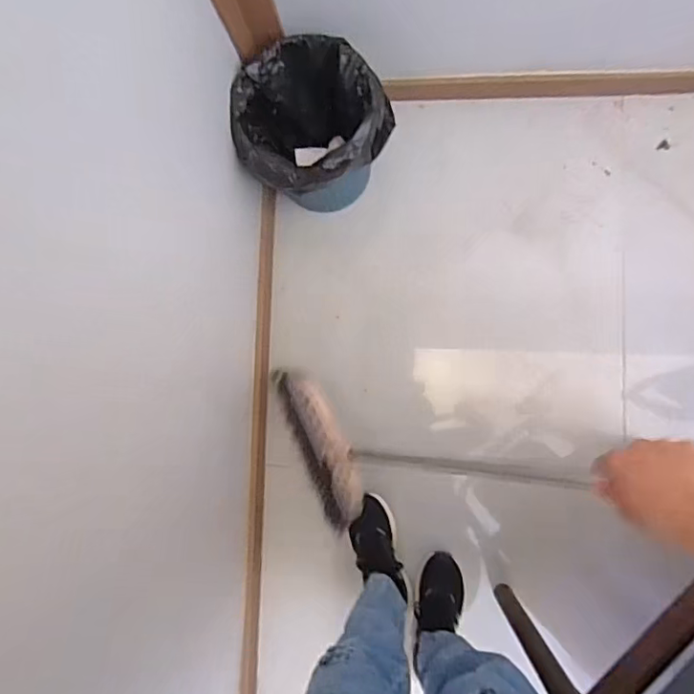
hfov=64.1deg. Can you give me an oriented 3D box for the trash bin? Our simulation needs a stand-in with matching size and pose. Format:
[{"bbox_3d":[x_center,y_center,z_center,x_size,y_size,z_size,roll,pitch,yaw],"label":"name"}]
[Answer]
[{"bbox_3d":[-0.054,-0.390,1.060,0.244,0.295,0.252,-1,86,8],"label":"trash bin"}]

